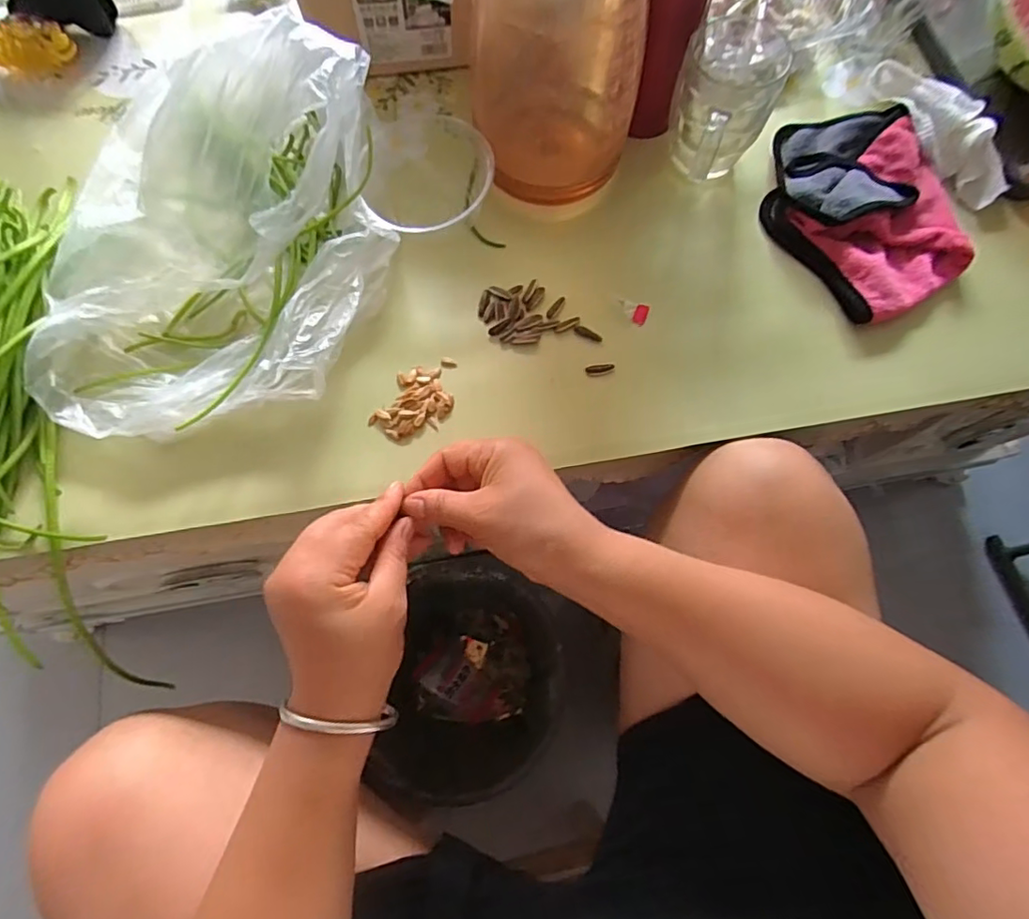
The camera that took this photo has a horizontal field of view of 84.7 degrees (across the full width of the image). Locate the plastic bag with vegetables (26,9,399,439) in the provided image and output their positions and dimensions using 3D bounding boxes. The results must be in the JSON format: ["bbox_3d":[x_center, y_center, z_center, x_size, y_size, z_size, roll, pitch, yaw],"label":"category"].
[{"bbox_3d":[-0.219,-0.155,0.397,0.248,0.117,0.237,-8,71,-4],"label":"plastic bag with vegetables"}]

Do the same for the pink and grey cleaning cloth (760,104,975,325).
[{"bbox_3d":[0.281,-0.209,0.460,0.137,0.033,0.202,-7,71,-3],"label":"pink and grey cleaning cloth"}]

